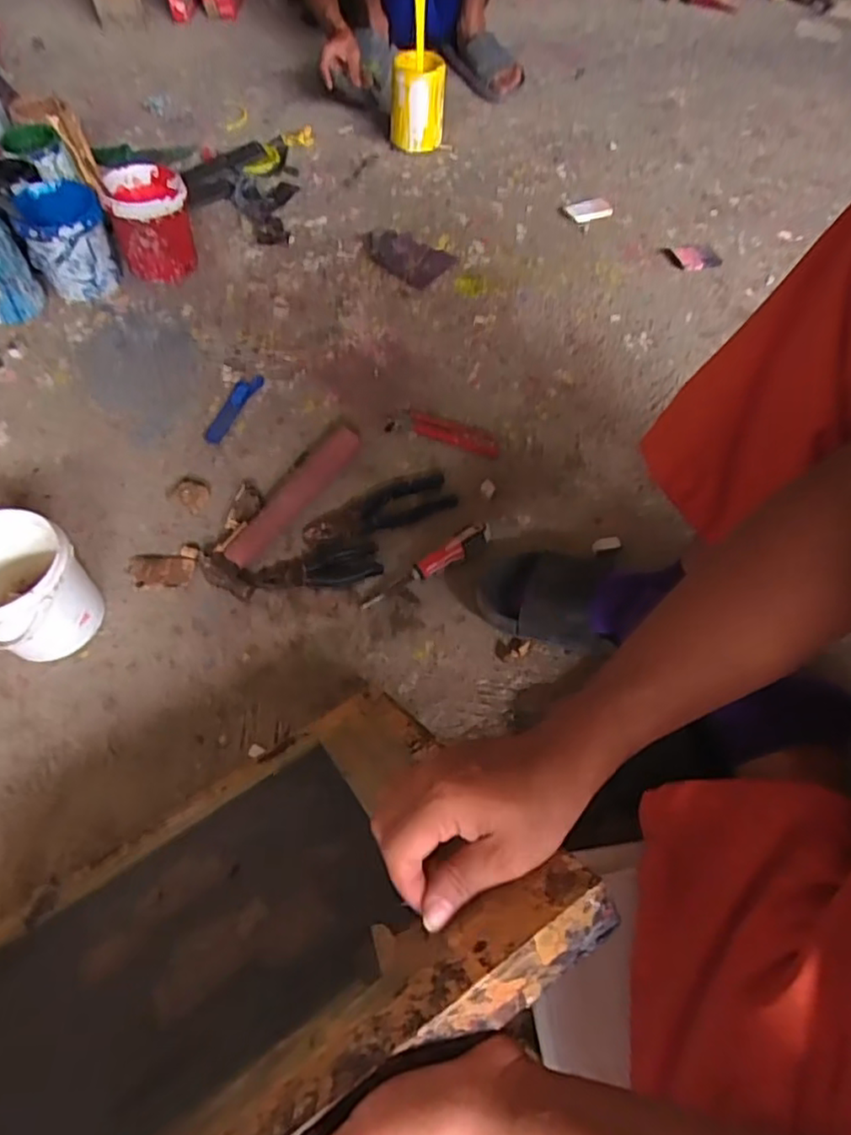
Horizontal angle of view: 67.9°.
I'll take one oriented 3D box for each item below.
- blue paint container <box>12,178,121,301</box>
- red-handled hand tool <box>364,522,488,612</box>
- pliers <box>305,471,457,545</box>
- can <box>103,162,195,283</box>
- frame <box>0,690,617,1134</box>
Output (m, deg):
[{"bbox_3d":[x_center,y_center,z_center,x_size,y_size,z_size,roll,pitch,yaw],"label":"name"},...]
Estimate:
[{"bbox_3d":[-0.551,-0.508,0.983,0.119,0.131,0.125,-21,61,-13],"label":"blue paint container"},{"bbox_3d":[0.002,-0.002,0.754,0.174,0.018,0.031,-31,64,-3],"label":"red-handled hand tool"},{"bbox_3d":[-0.061,-0.077,0.798,0.193,0.013,0.066,-18,61,-12],"label":"pliers"},{"bbox_3d":[-0.425,-0.540,0.997,0.115,0.132,0.115,0,58,-1],"label":"can"},{"bbox_3d":[-0.157,0.260,0.428,0.432,0.028,0.338,-30,21,-20],"label":"frame"}]

